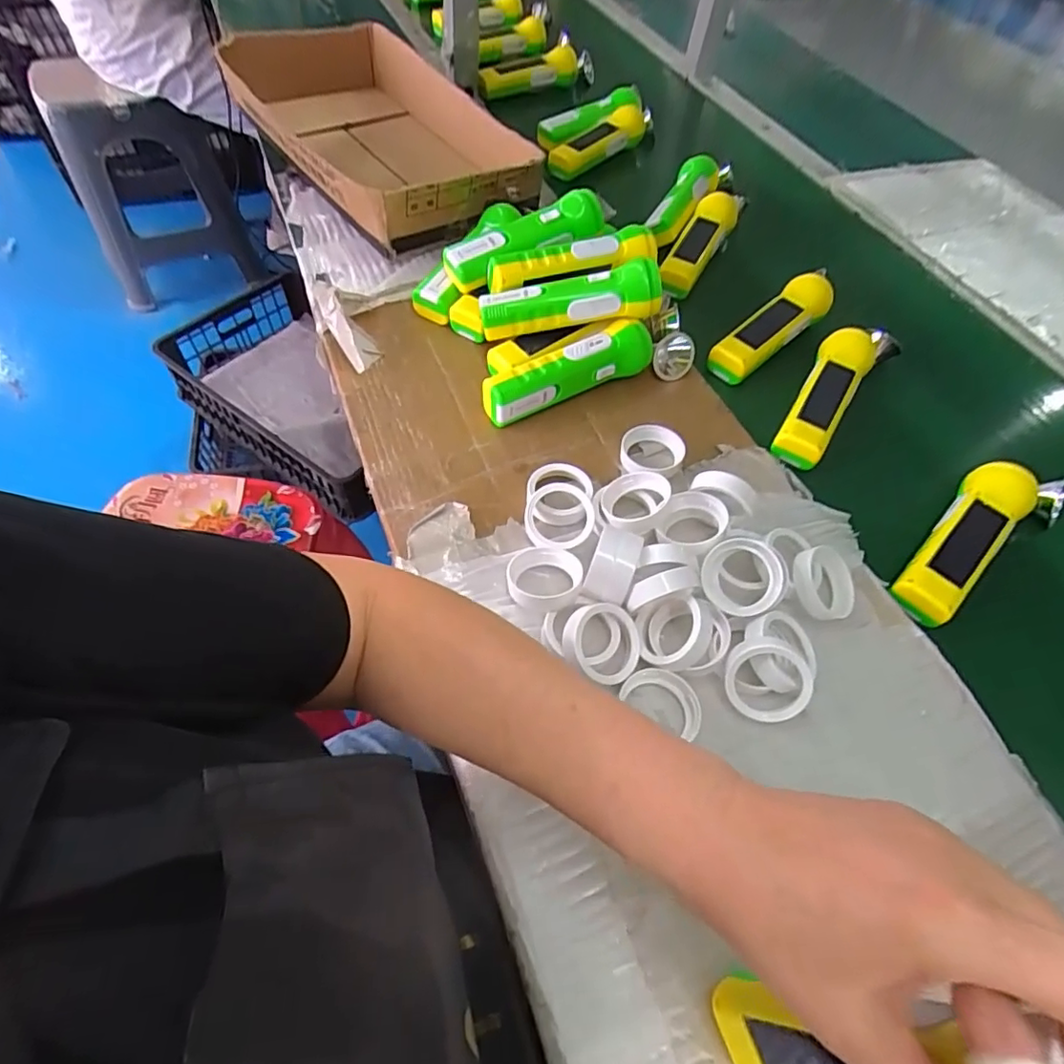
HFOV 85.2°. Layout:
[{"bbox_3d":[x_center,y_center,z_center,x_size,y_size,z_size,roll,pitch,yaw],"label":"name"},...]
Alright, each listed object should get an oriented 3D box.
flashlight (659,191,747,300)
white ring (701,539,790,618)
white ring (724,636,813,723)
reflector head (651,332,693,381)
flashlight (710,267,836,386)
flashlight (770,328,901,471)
[{"bbox_3d":[0.186,-0.320,0.637,0.048,0.040,0.161,27,60,14],"label":"flashlight"},{"bbox_3d":[0.149,0.031,0.406,0.054,0.027,0.053,-1,88,21],"label":"white ring"},{"bbox_3d":[0.151,0.095,0.371,0.053,0.055,0.009,8,14,9],"label":"white ring"},{"bbox_3d":[0.135,-0.168,0.550,0.037,0.047,0.023,11,56,1],"label":"reflector head"},{"bbox_3d":[0.235,-0.200,0.564,0.142,0.048,0.042,-35,65,-22],"label":"flashlight"},{"bbox_3d":[0.271,-0.133,0.520,0.052,0.048,0.172,36,60,17],"label":"flashlight"}]

